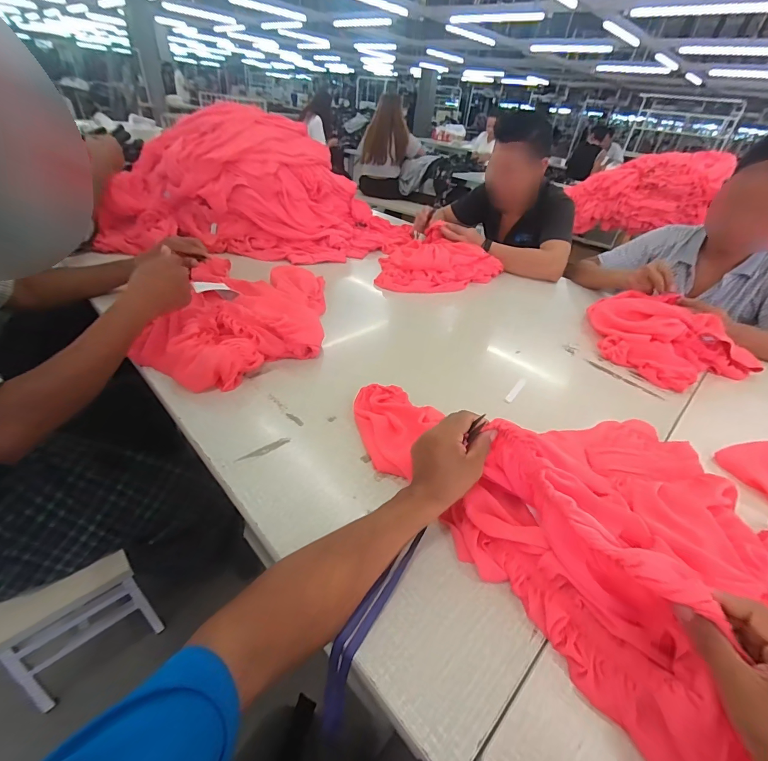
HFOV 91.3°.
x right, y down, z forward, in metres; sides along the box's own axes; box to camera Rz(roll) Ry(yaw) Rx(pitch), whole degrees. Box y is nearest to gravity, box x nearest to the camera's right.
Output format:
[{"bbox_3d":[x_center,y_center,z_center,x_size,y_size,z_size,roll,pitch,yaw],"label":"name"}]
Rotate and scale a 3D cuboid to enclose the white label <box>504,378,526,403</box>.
[{"bbox_3d":[0.255,0.018,0.723,0.014,0.005,0.095,29,44,24],"label":"white label"}]

